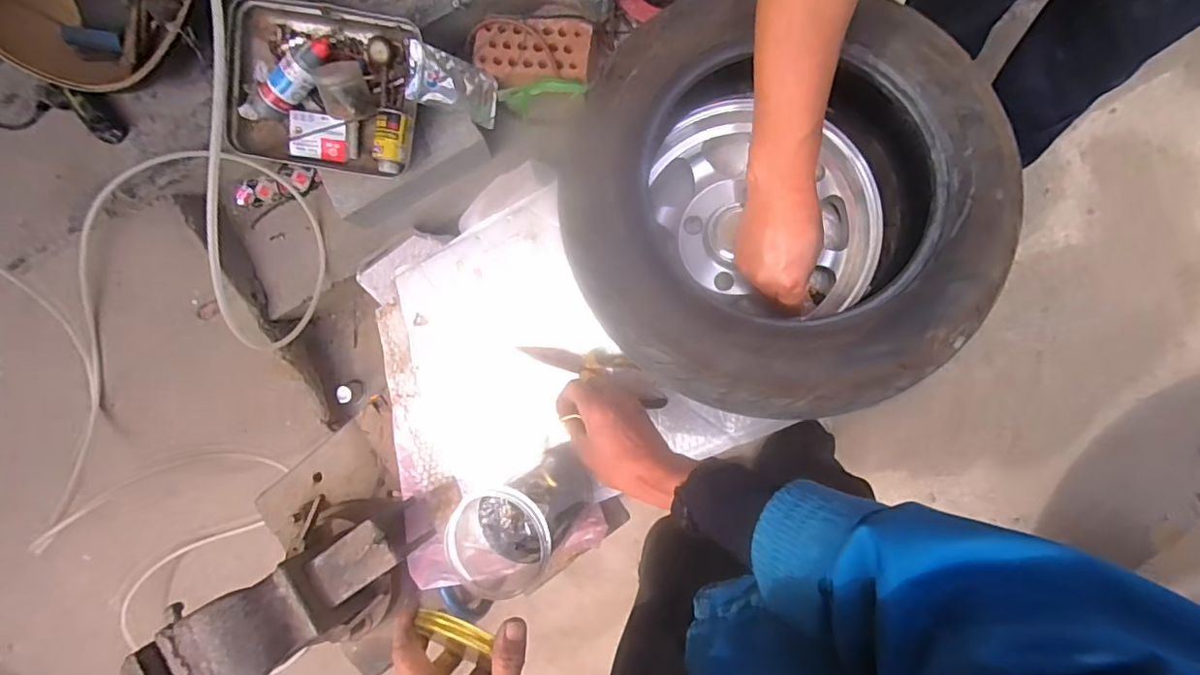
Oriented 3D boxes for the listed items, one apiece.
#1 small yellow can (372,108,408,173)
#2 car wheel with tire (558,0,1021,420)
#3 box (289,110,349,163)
[{"bbox_3d":[-0.389,-0.365,1.019,0.057,0.060,0.109,8,89,7],"label":"small yellow can"},{"bbox_3d":[0.174,-0.117,0.519,0.350,0.150,0.363,0,88,7],"label":"car wheel with tire"},{"bbox_3d":[-0.543,-0.386,1.042,0.107,0.017,0.084,6,111,-6],"label":"box"}]

